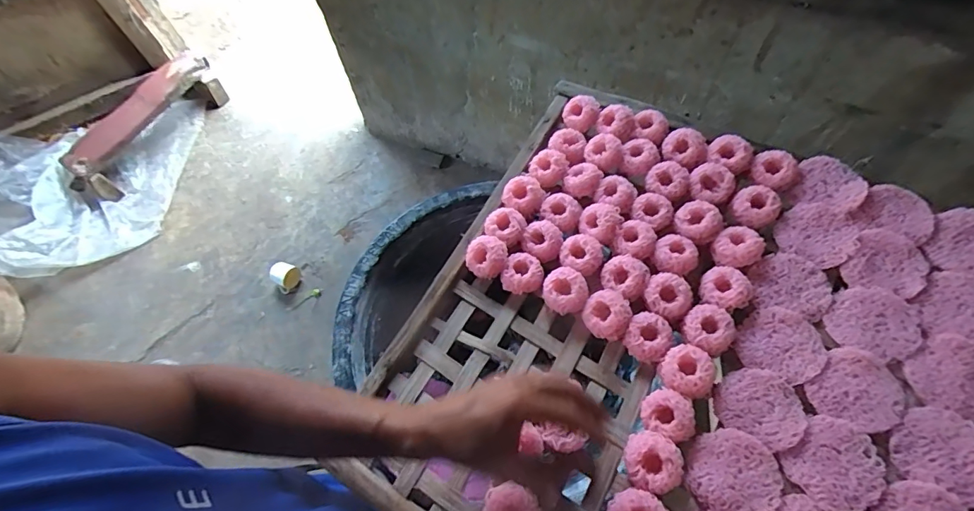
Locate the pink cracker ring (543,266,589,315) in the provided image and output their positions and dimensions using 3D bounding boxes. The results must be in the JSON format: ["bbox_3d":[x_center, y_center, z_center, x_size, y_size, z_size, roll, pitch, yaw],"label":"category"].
[{"bbox_3d":[0.089,0.038,0.534,0.047,0.022,0.051,-2,62,2],"label":"pink cracker ring"}]

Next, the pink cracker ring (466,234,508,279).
[{"bbox_3d":[-0.001,-0.003,0.561,0.049,0.028,0.048,-2,62,2],"label":"pink cracker ring"}]

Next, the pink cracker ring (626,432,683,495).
[{"bbox_3d":[0.156,0.193,0.441,0.048,0.021,0.051,-1,63,3],"label":"pink cracker ring"}]

